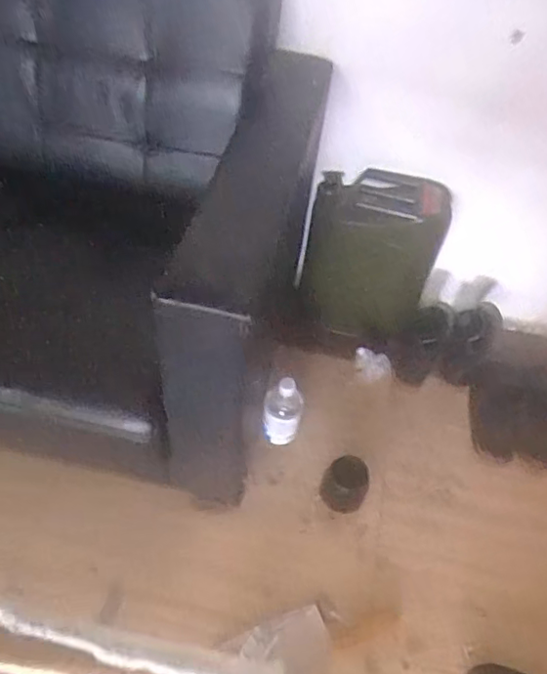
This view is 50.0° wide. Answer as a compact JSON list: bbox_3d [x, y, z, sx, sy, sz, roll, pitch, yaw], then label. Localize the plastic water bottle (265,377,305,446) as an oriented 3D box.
[{"bbox_3d":[0.017,0.147,1.104,0.069,0.166,0.061,10,49,3],"label":"plastic water bottle"}]

